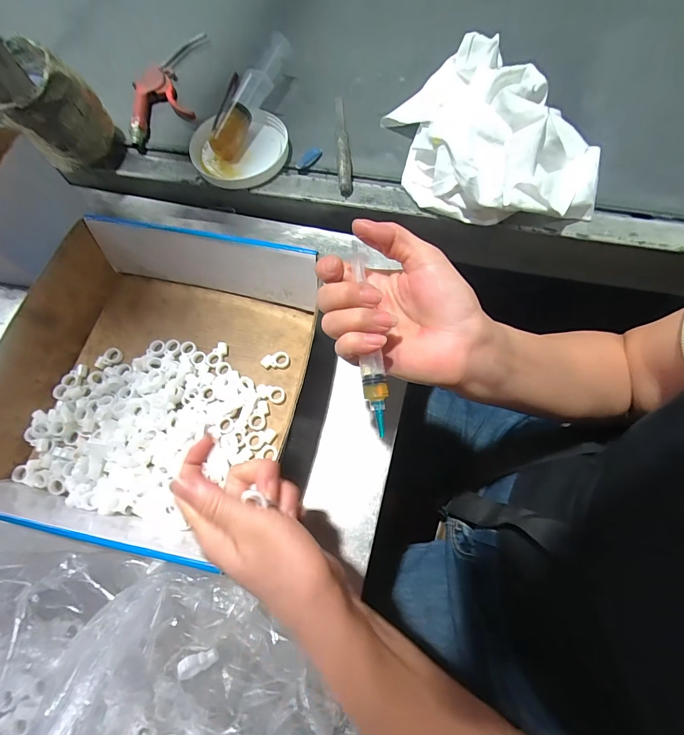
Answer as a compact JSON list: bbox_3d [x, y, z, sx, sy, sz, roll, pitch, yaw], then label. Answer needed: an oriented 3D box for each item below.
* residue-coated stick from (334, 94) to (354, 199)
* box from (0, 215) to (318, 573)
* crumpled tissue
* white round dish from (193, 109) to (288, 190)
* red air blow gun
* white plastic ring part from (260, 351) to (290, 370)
[{"bbox_3d":[0.001,-0.290,0.473,0.017,0.016,0.171,-4,70,1],"label":"residue-coated stick"},{"bbox_3d":[-0.189,0.008,0.368,0.275,0.085,0.296,11,68,7],"label":"box"},{"bbox_3d":[0.170,-0.280,0.425,0.191,0.068,0.254,-11,70,-2],"label":"crumpled tissue"},{"bbox_3d":[-0.133,-0.284,0.474,0.120,0.021,0.114,-1,70,2],"label":"white round dish"},{"bbox_3d":[-0.253,-0.399,0.523,0.091,0.028,0.202,-2,67,2],"label":"red air blow gun"},{"bbox_3d":[-0.073,-0.007,0.399,0.029,0.007,0.019,-5,70,1],"label":"white plastic ring part"}]

